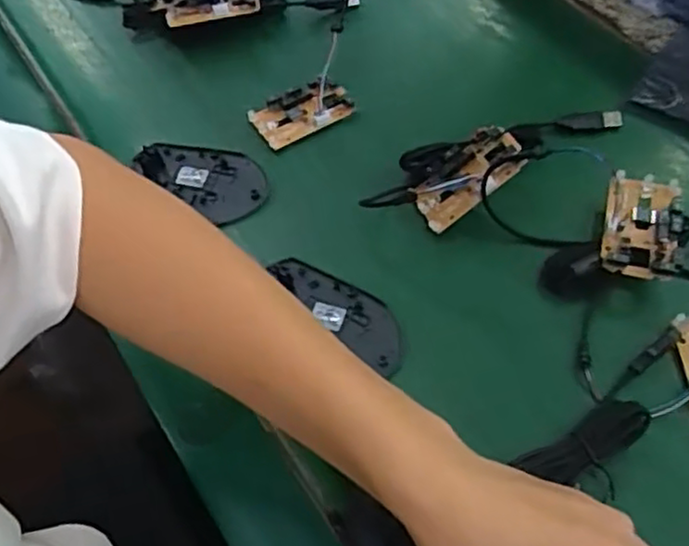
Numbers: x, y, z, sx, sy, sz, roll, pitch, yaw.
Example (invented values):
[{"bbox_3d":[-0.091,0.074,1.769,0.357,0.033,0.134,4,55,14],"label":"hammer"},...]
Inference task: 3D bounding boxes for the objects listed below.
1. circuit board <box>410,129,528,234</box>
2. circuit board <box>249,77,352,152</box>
[{"bbox_3d":[0.083,-0.066,0.474,0.079,0.014,0.044,-40,64,7],"label":"circuit board"},{"bbox_3d":[-0.033,-0.127,0.546,0.079,0.013,0.040,-26,59,-12],"label":"circuit board"}]

